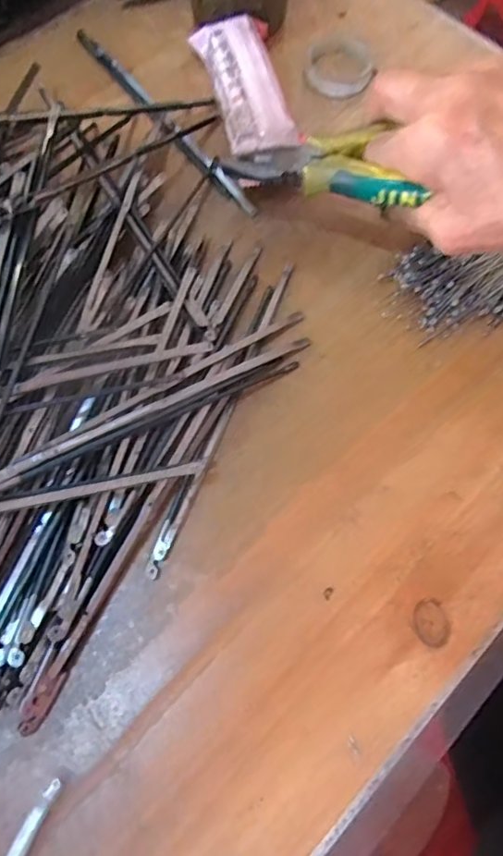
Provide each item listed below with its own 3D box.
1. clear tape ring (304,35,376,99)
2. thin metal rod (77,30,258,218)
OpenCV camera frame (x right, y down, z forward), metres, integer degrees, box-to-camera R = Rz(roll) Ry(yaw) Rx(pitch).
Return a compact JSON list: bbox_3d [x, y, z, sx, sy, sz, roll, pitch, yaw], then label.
[{"bbox_3d":[0.061,-0.248,0.371,0.045,0.009,0.055,23,70,6],"label":"clear tape ring"},{"bbox_3d":[-0.057,-0.200,0.351,0.012,0.006,0.189,-36,75,-15],"label":"thin metal rod"}]

